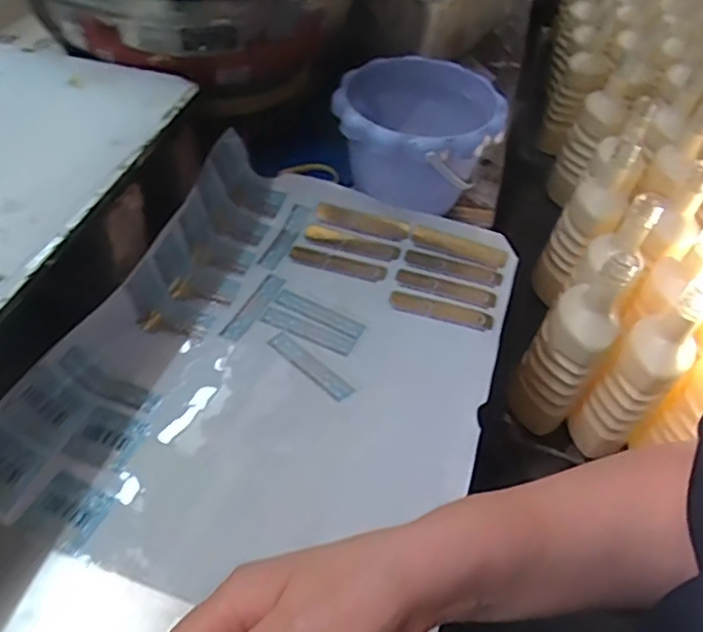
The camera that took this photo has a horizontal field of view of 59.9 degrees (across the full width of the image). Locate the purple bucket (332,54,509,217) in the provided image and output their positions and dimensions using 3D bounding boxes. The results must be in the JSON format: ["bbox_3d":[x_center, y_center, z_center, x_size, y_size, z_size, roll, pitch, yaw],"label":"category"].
[{"bbox_3d":[0.060,-0.164,0.606,0.154,0.120,0.153,5,49,-5],"label":"purple bucket"}]

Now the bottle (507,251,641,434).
[{"bbox_3d":[0.244,0.031,0.685,0.073,0.246,0.078,27,51,14],"label":"bottle"}]

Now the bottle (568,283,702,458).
[{"bbox_3d":[0.316,0.077,0.692,0.064,0.240,0.063,35,53,20],"label":"bottle"}]

